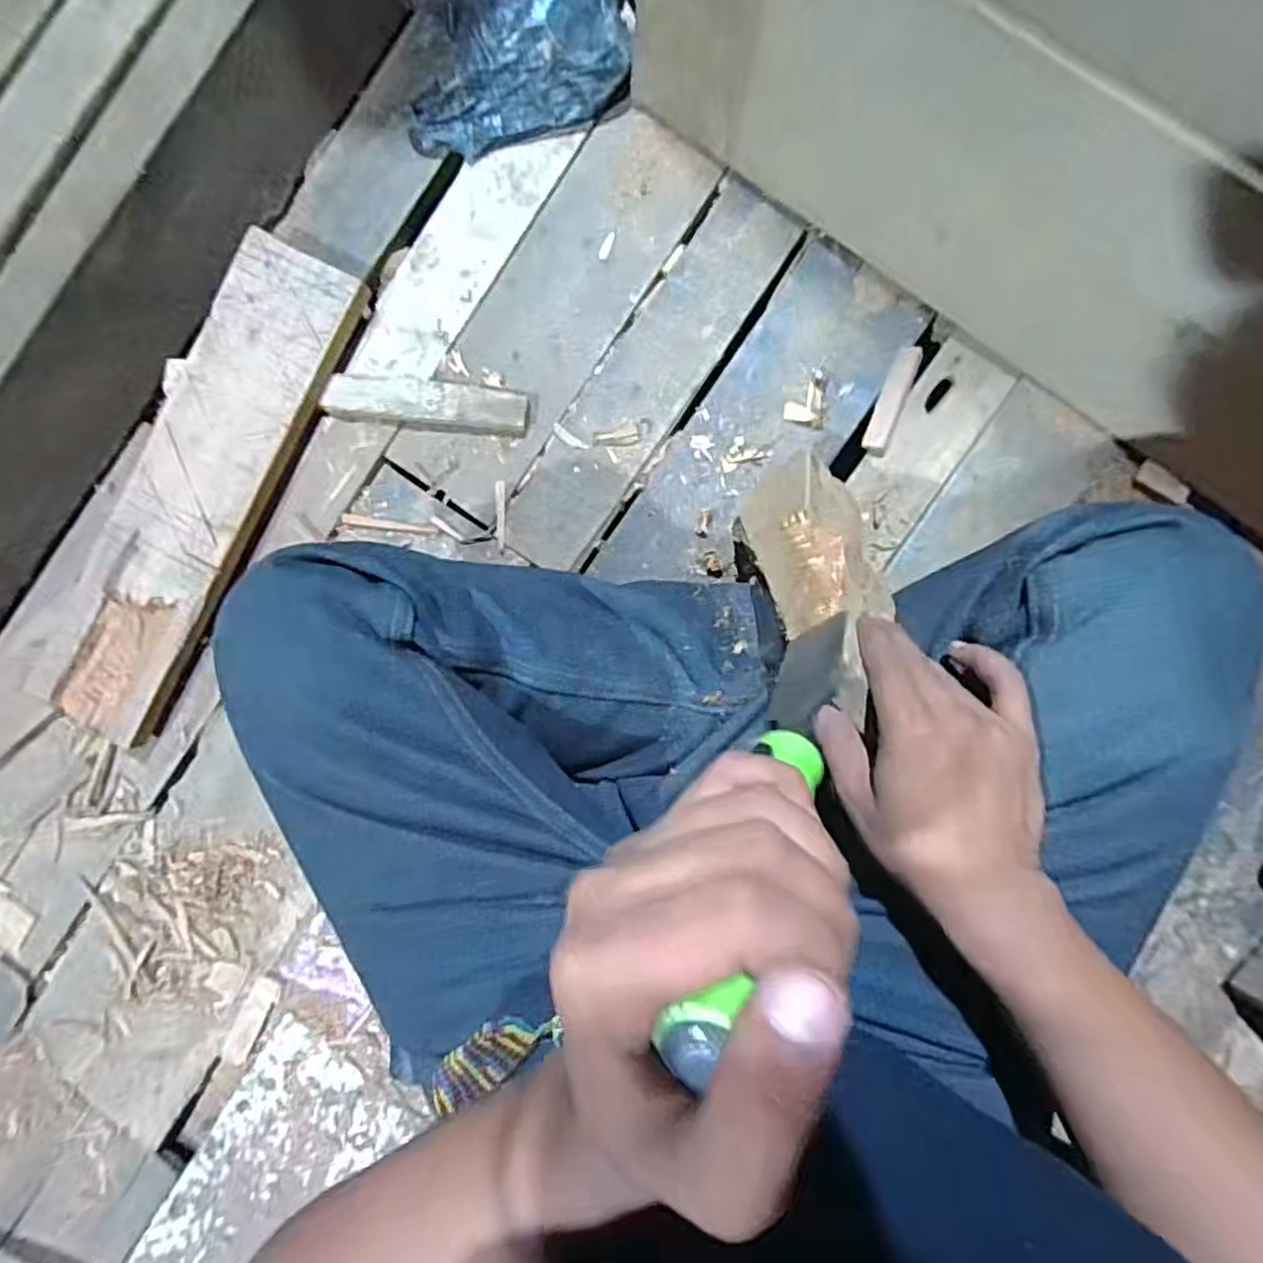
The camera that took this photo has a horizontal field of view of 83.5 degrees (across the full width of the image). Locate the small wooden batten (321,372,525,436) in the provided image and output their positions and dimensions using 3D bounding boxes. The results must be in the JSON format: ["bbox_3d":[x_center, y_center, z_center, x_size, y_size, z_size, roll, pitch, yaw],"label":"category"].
[{"bbox_3d":[-0.189,-0.212,0.658,0.187,0.025,0.043,7,86,6],"label":"small wooden batten"}]

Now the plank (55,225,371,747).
[{"bbox_3d":[-0.395,-0.126,0.649,0.120,0.034,0.470,26,93,4],"label":"plank"}]

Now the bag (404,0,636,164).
[{"bbox_3d":[-0.099,-0.556,0.647,0.216,0.052,0.199,-4,85,5],"label":"bag"}]

